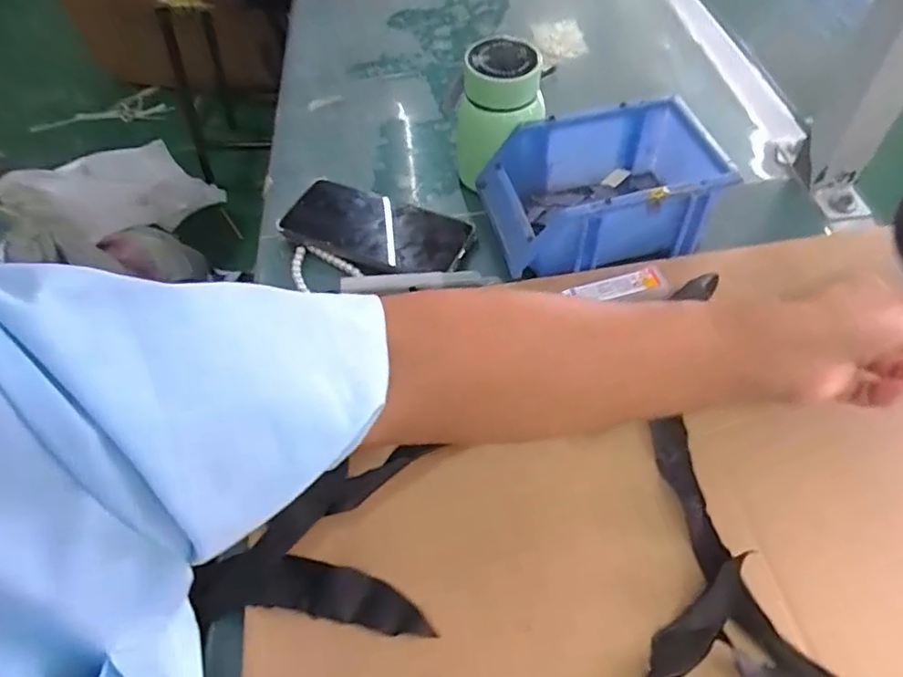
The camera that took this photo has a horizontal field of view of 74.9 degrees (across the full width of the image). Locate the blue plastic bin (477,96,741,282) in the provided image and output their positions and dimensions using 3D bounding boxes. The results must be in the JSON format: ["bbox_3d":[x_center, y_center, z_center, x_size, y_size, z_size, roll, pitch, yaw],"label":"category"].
[{"bbox_3d":[0.139,-0.124,0.493,0.210,0.078,0.119,-12,53,-5],"label":"blue plastic bin"}]

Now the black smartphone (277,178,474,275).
[{"bbox_3d":[-0.069,-0.098,0.515,0.166,0.014,0.082,17,56,16],"label":"black smartphone"}]

